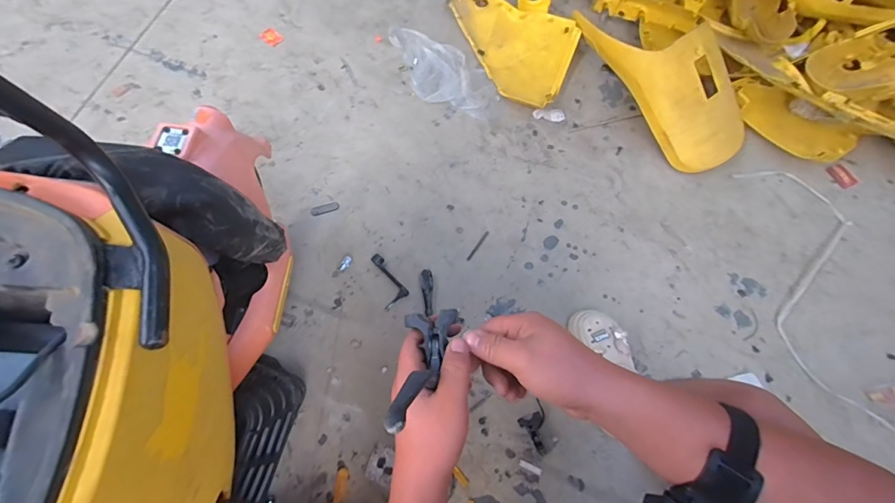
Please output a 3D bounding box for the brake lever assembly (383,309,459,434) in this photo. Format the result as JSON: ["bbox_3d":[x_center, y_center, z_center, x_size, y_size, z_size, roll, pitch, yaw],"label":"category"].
[{"bbox_3d":[-0.022,0.093,0.324,0.046,0.138,0.048,10,107,2],"label":"brake lever assembly"}]

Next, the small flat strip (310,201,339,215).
[{"bbox_3d":[-0.315,-0.110,1.030,0.073,0.004,0.024,-16,71,-7],"label":"small flat strip"}]

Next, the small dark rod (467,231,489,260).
[{"bbox_3d":[0.077,-0.014,1.001,0.010,0.004,0.095,34,73,10],"label":"small dark rod"}]

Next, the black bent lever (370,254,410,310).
[{"bbox_3d":[-0.153,0.070,0.957,0.064,0.019,0.125,-35,75,-13],"label":"black bent lever"}]

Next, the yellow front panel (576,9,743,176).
[{"bbox_3d":[0.593,-0.497,1.093,0.263,0.196,0.570,-34,75,-12],"label":"yellow front panel"}]

